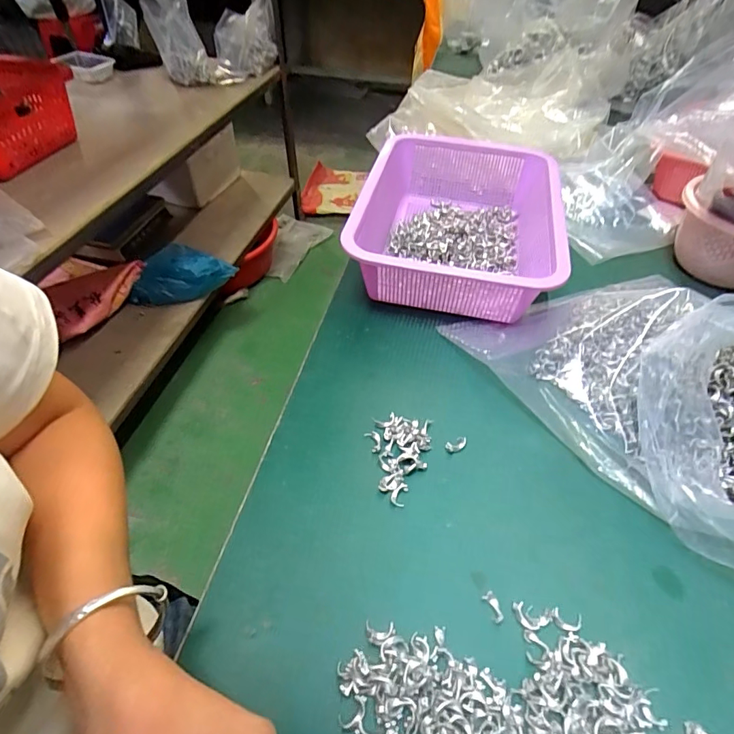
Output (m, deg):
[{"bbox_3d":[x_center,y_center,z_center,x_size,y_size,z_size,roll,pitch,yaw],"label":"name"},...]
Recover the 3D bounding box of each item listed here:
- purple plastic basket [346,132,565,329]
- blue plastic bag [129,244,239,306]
[{"bbox_3d":[0.109,-0.176,0.571,0.219,0.092,0.322,12,48,8],"label":"purple plastic basket"},{"bbox_3d":[-0.511,-0.255,1.300,0.263,0.118,0.140,3,48,2],"label":"blue plastic bag"}]

